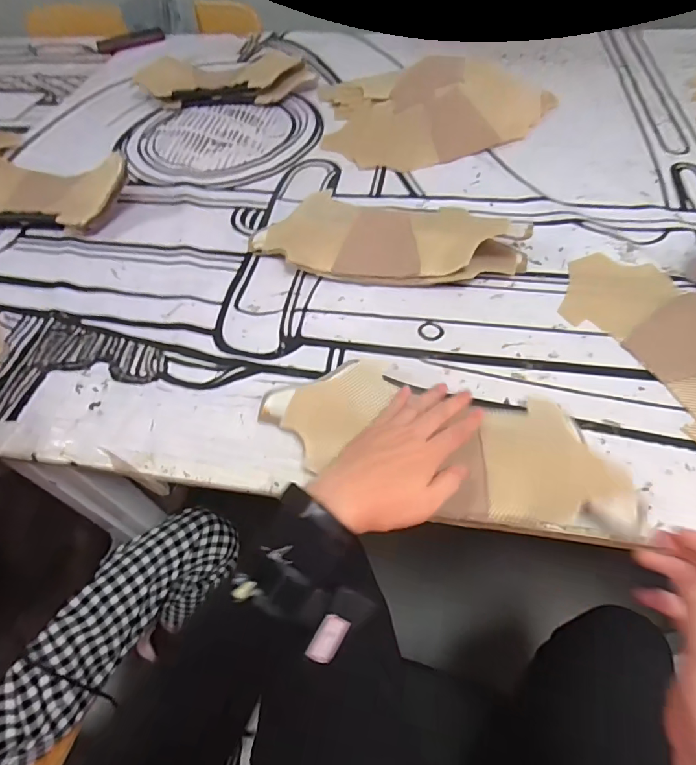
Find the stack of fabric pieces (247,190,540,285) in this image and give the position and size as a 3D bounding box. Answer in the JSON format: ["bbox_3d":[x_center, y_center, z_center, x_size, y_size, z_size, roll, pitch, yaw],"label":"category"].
[{"bbox_3d":[0.049,-0.200,0.620,0.373,0.051,0.131,7,57,10],"label":"stack of fabric pieces"}]

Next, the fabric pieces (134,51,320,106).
[{"bbox_3d":[-0.254,-0.640,0.963,0.388,0.052,0.166,4,56,8],"label":"fabric pieces"}]

